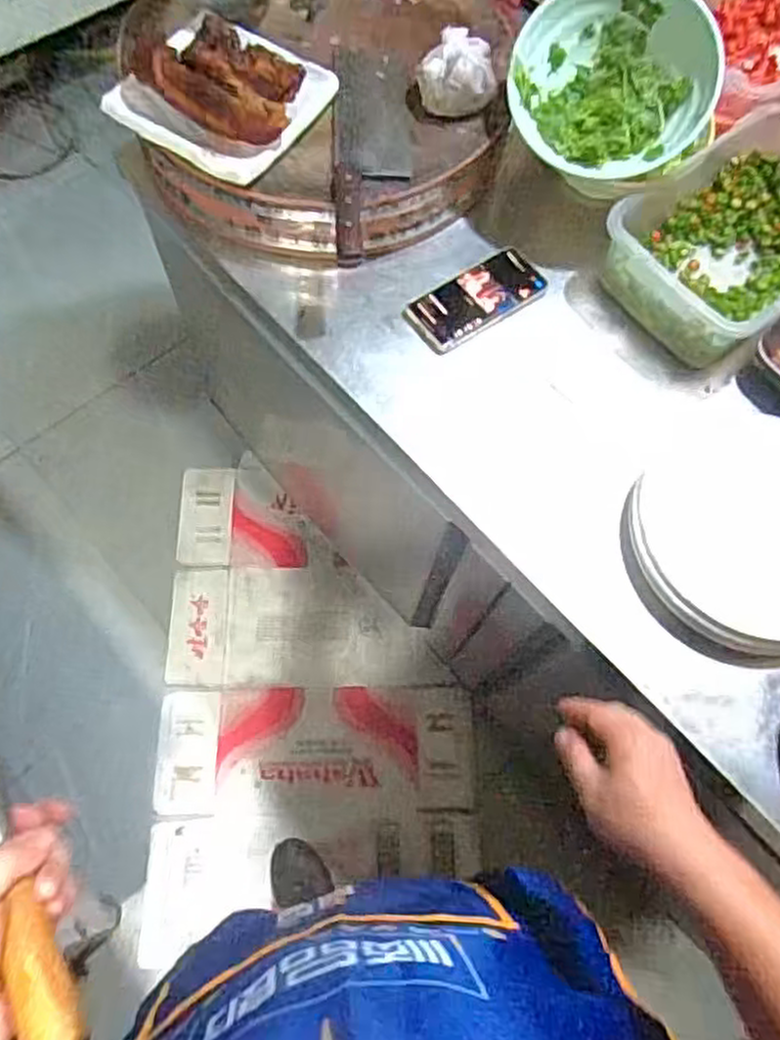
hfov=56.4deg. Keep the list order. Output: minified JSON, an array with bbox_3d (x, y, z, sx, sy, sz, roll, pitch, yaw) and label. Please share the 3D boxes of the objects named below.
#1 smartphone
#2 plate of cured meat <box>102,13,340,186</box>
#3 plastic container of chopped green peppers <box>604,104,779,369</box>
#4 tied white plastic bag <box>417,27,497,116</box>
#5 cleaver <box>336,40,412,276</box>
[{"bbox_3d":[0.102,-0.259,0.856,0.165,0.013,0.080,-35,72,-13],"label":"smartphone"},{"bbox_3d":[-0.187,-0.482,0.791,0.191,0.107,0.176,29,71,11],"label":"plate of cured meat"},{"bbox_3d":[0.410,-0.332,0.835,0.310,0.090,0.207,-37,73,-14],"label":"plastic container of chopped green peppers"},{"bbox_3d":[0.075,-0.512,0.833,0.082,0.059,0.086,-2,68,-1],"label":"tied white plastic bag"},{"bbox_3d":[-0.019,-0.423,0.816,0.084,0.030,0.321,-1,68,-1],"label":"cleaver"}]

